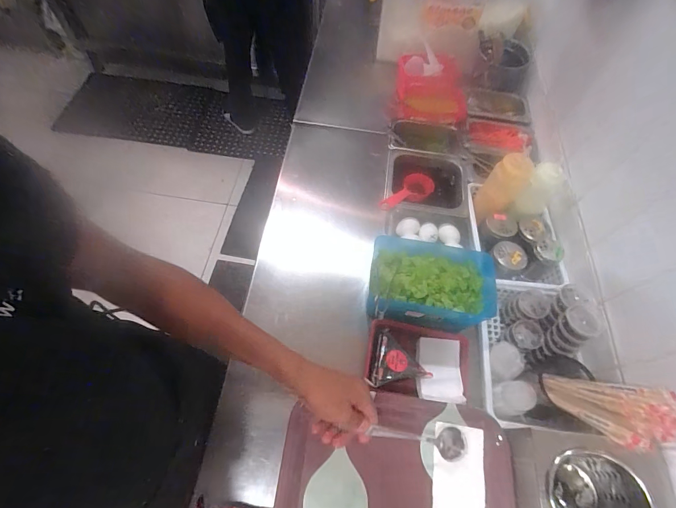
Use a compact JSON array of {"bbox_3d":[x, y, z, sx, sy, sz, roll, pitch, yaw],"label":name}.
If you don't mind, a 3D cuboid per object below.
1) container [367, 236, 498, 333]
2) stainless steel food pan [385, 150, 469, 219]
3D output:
[{"bbox_3d":[0.175,0.058,0.631,0.232,0.072,0.151,9,62,1],"label":"container"},{"bbox_3d":[0.194,-0.143,0.776,0.175,0.090,0.175,7,62,0],"label":"stainless steel food pan"}]

